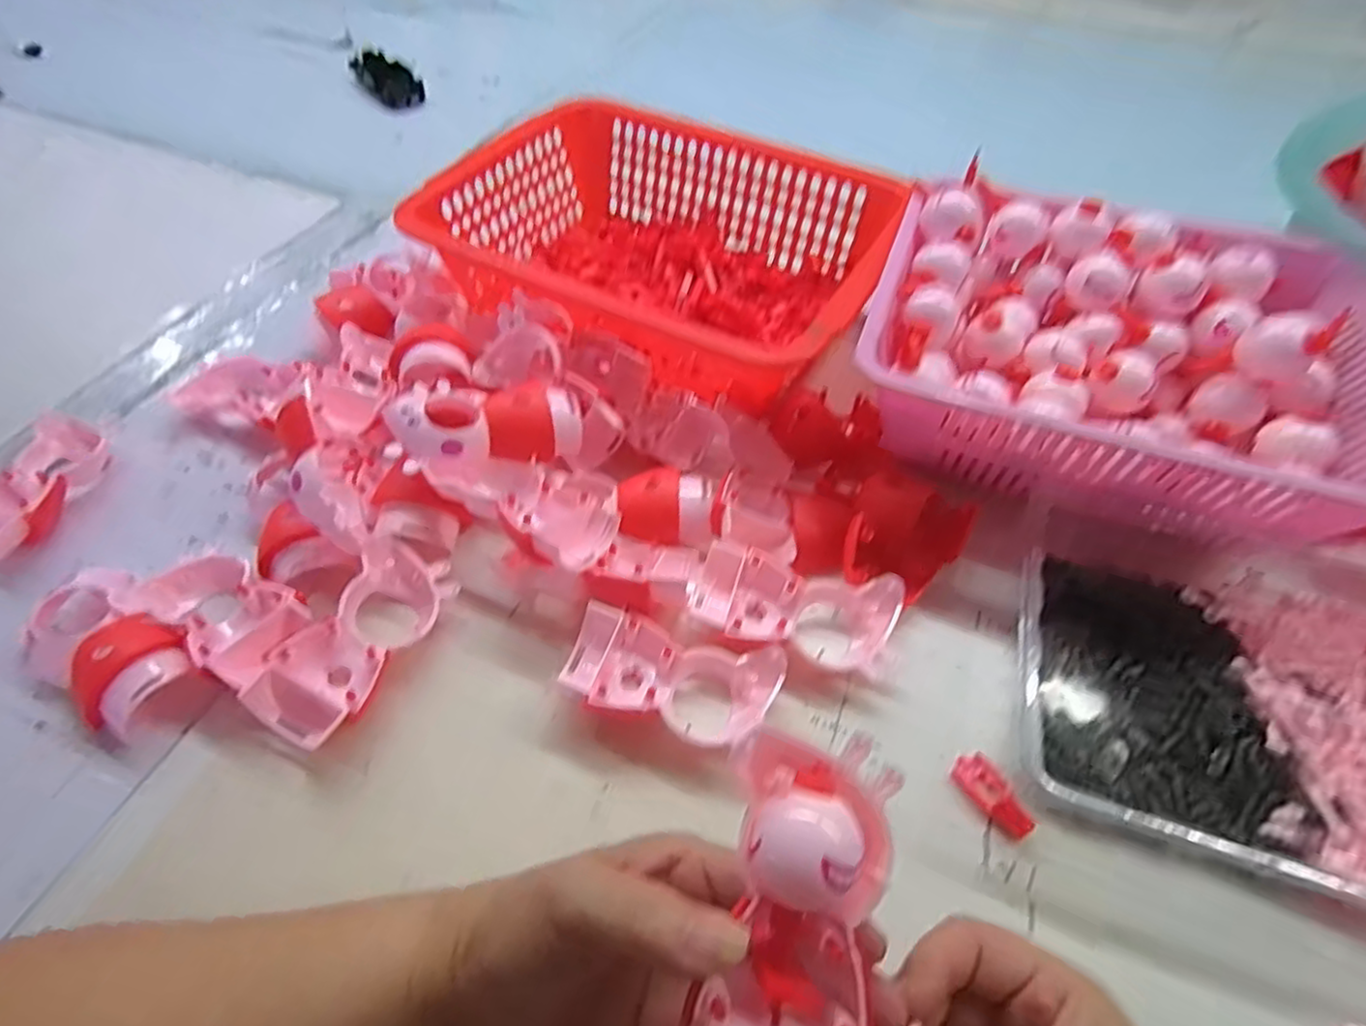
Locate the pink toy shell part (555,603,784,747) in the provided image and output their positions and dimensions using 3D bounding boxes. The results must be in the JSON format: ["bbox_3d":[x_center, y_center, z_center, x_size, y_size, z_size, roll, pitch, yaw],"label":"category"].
[{"bbox_3d":[-0.006,0.080,0.335,0.102,0.028,0.048,12,54,8],"label":"pink toy shell part"}]

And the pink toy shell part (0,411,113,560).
[{"bbox_3d":[-0.381,-0.020,0.404,0.057,0.028,0.104,7,53,5],"label":"pink toy shell part"}]

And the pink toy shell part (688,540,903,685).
[{"bbox_3d":[0.057,0.051,0.357,0.104,0.028,0.051,13,54,9],"label":"pink toy shell part"}]

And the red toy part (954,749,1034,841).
[{"bbox_3d":[0.140,0.127,0.311,0.018,0.007,0.039,-26,58,-19],"label":"red toy part"}]

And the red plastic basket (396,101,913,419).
[{"bbox_3d":[-0.013,-0.187,0.499,0.289,0.087,0.218,24,56,16],"label":"red plastic basket"}]

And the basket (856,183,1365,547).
[{"bbox_3d":[0.245,-0.091,0.406,0.260,0.081,0.197,18,55,12],"label":"basket"}]

